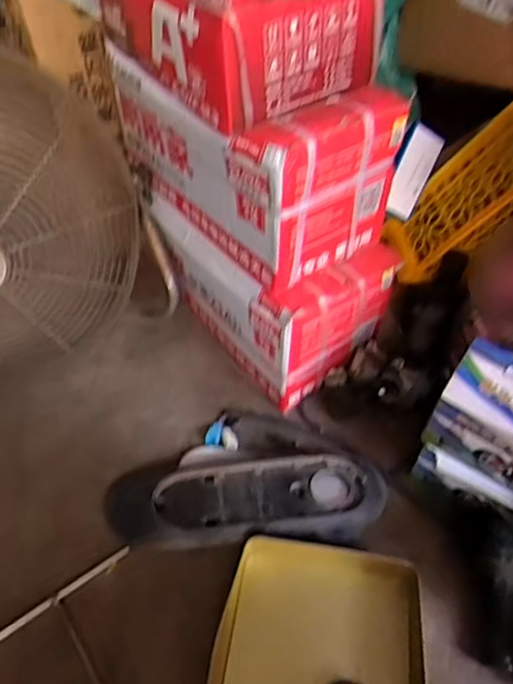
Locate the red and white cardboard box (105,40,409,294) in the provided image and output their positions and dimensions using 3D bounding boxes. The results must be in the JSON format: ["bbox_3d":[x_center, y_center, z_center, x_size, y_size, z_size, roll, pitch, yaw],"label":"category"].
[{"bbox_3d":[-0.020,-0.285,0.743,0.206,0.198,0.392,-33,57,-24],"label":"red and white cardboard box"}]

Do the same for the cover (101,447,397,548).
[{"bbox_3d":[-0.018,0.184,0.713,0.370,0.043,0.180,-4,51,-3],"label":"cover"}]

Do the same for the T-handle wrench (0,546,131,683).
[{"bbox_3d":[-0.149,0.394,0.564,0.187,0.007,0.303,-32,59,-23],"label":"T-handle wrench"}]

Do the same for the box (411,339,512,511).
[{"bbox_3d":[0.293,0.102,0.625,0.159,0.135,0.105,24,55,19],"label":"box"}]

